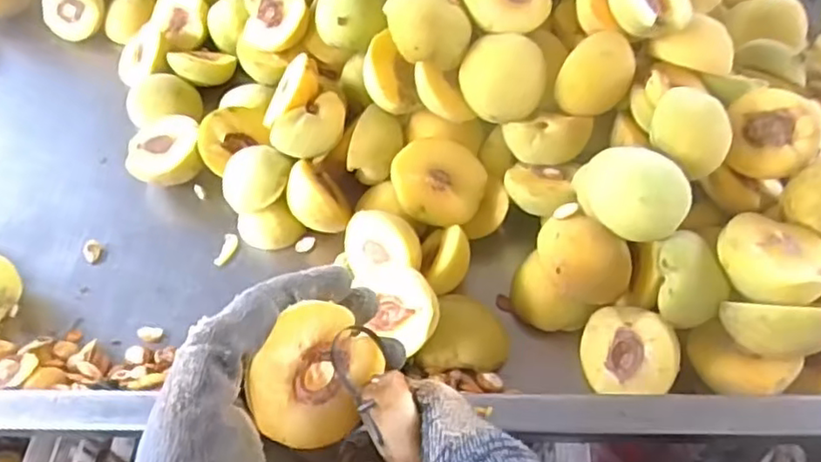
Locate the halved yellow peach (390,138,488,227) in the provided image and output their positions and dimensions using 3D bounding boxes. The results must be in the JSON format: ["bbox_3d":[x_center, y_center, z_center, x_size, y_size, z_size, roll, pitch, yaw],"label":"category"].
[{"bbox_3d":[0.016,-0.034,0.466,0.065,0.034,0.058,28,79,-10],"label":"halved yellow peach"}]

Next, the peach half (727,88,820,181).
[{"bbox_3d":[0.241,-0.062,0.426,0.054,0.031,0.060,-8,74,38],"label":"peach half"}]

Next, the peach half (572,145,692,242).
[{"bbox_3d":[0.134,-0.024,0.391,0.033,0.050,0.059,11,24,-42],"label":"peach half"}]

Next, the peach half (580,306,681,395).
[{"bbox_3d":[0.138,0.075,0.400,0.060,0.028,0.052,-9,68,44],"label":"peach half"}]

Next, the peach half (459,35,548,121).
[{"bbox_3d":[0.063,-0.104,0.443,0.055,0.052,0.032,-29,36,9],"label":"peach half"}]

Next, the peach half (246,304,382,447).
[{"bbox_3d":[-0.046,0.065,0.294,0.052,0.030,0.055,41,67,-17],"label":"peach half"}]

